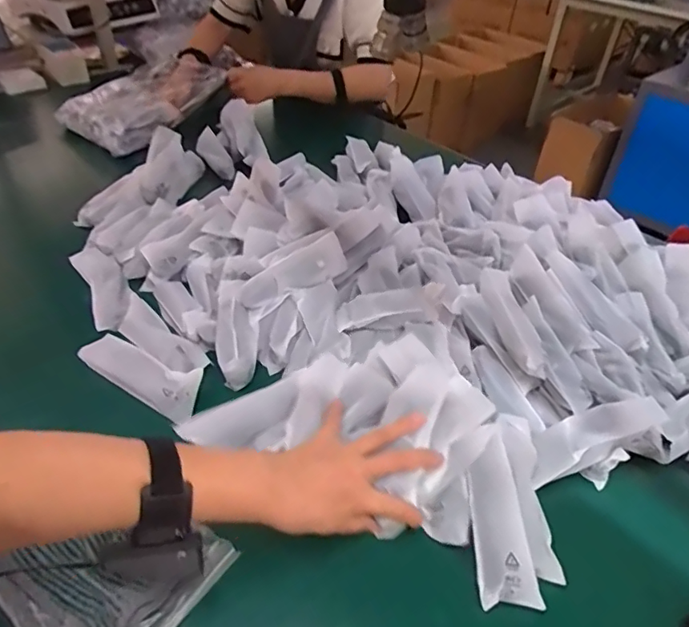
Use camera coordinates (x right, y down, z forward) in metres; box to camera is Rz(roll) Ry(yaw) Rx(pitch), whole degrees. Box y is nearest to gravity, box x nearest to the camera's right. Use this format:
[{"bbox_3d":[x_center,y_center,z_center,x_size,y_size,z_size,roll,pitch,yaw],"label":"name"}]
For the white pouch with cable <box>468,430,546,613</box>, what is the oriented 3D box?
[{"bbox_3d":[0.136,0.179,0.464,0.046,0.022,0.136,2,55,-2],"label":"white pouch with cable"}]

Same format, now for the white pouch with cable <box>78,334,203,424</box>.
[{"bbox_3d":[-0.223,0.070,0.593,0.162,0.030,0.061,23,44,21],"label":"white pouch with cable"}]

